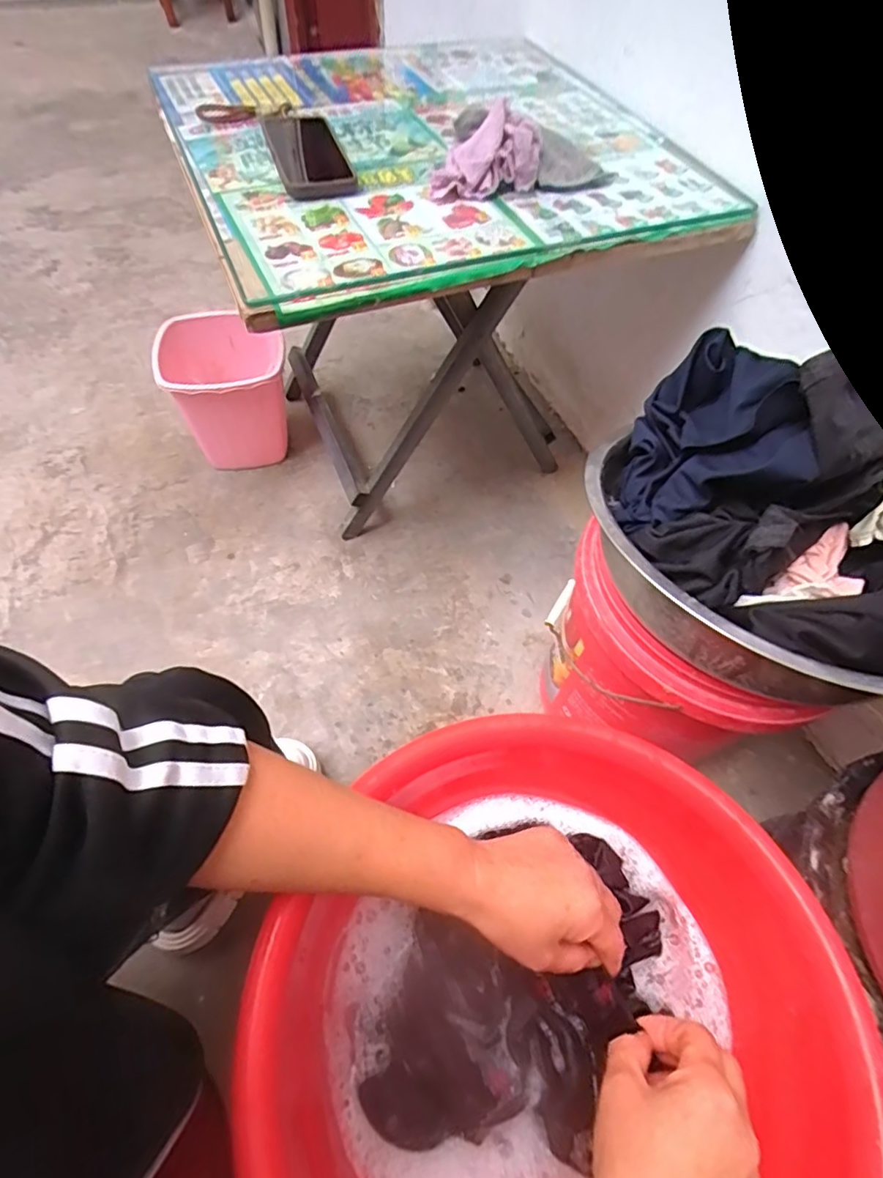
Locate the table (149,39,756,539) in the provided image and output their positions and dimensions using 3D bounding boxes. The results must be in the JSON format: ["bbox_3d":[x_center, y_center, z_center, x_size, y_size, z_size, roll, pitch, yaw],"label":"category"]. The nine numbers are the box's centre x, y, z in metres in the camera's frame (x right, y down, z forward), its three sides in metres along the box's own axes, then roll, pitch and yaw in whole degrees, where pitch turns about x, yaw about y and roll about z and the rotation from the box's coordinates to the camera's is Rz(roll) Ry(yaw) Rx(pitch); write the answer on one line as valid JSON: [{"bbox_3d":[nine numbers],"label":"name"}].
[{"bbox_3d":[-0.019,-0.422,0.885,0.582,0.524,0.592,-20,63,-14],"label":"table"}]

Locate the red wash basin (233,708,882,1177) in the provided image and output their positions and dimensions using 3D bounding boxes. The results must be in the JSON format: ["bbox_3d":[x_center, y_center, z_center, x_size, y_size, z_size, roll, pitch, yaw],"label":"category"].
[{"bbox_3d":[0.068,0.266,0.371,0.349,0.129,0.341,1,58,-2],"label":"red wash basin"}]

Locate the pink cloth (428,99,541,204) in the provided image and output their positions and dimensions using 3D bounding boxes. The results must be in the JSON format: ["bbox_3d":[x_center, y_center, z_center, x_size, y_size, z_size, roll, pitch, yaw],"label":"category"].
[{"bbox_3d":[0.044,-0.475,0.617,0.130,0.055,0.076,-23,64,-15],"label":"pink cloth"}]

